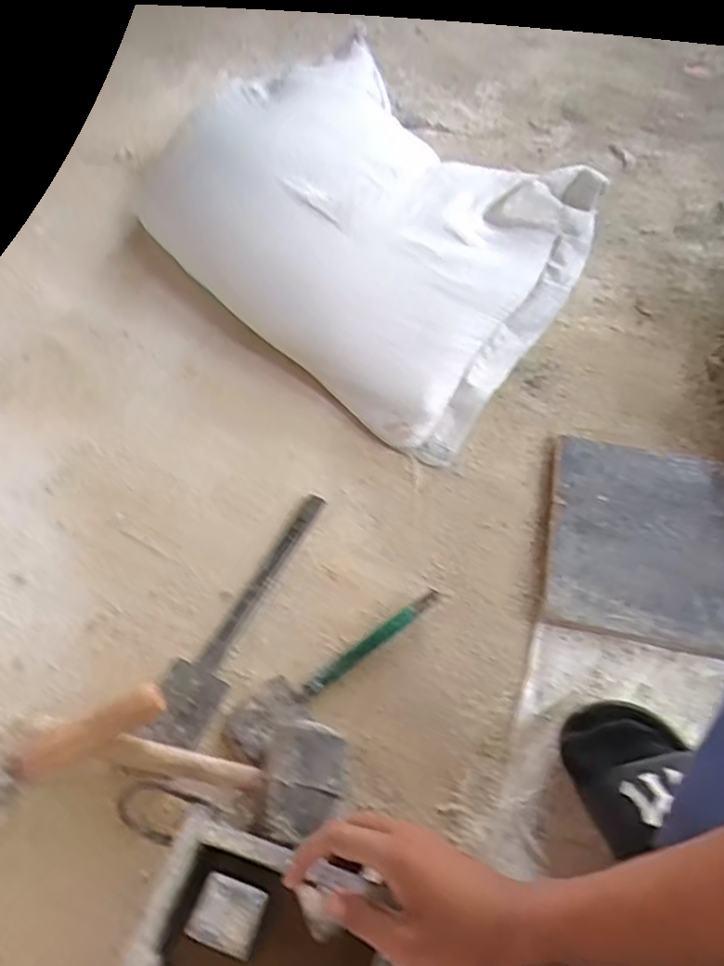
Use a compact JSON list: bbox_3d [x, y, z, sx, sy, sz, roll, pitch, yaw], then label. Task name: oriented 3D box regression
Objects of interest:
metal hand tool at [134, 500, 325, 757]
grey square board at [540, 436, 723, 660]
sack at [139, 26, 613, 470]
[{"bbox_3d":[-0.126,0.127,0.703,0.056,0.022,0.294,18,57,13],"label":"metal hand tool"},{"bbox_3d":[0.331,0.063,0.746,0.240,0.026,0.249,11,55,9],"label":"grey square board"},{"bbox_3d":[0.001,-0.330,0.922,0.525,0.209,0.361,35,62,23],"label":"sack"}]

